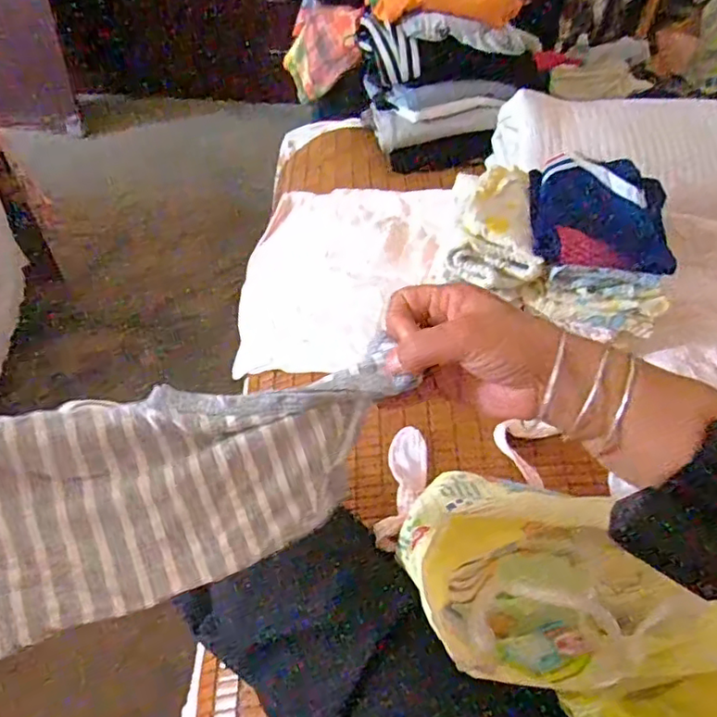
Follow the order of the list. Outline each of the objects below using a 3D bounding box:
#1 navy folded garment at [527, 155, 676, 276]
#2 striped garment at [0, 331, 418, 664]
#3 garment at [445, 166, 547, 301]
[{"bbox_3d":[0.299,-0.190,0.743,0.159,0.034,0.202,7,51,3],"label":"navy folded garment"},{"bbox_3d":[-0.152,0.079,0.335,0.362,0.080,0.121,-13,53,-21],"label":"striped garment"},{"bbox_3d":[0.168,-0.182,0.757,0.110,0.081,0.220,4,50,1],"label":"garment"}]

